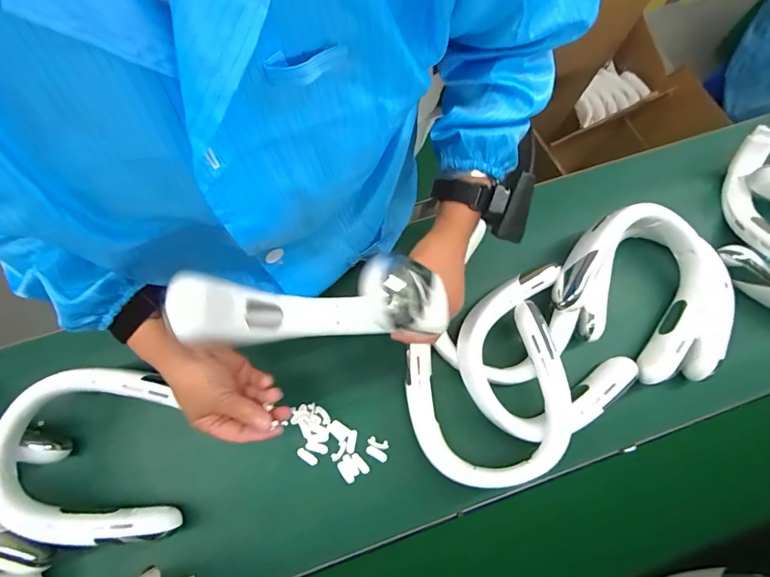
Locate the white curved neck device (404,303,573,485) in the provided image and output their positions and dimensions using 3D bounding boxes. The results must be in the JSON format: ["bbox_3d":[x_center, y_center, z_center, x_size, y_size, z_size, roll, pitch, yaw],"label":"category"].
[{"bbox_3d":[0.123,0.132,0.506,0.185,0.055,0.197,-15,76,-5],"label":"white curved neck device"}]

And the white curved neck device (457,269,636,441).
[{"bbox_3d":[0.193,0.084,0.528,0.192,0.039,0.193,0,75,-1],"label":"white curved neck device"}]

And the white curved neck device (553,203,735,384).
[{"bbox_3d":[0.352,0.005,0.568,0.224,0.095,0.202,33,77,7],"label":"white curved neck device"}]

